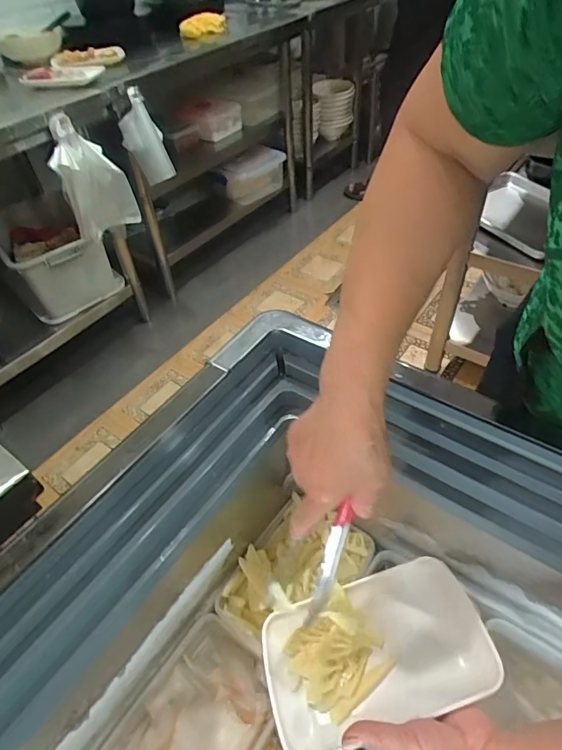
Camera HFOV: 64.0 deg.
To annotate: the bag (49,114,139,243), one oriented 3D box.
[{"bbox_3d":[-0.502,-0.529,1.214,0.179,0.293,0.073,-27,52,-17],"label":"bag"}]

